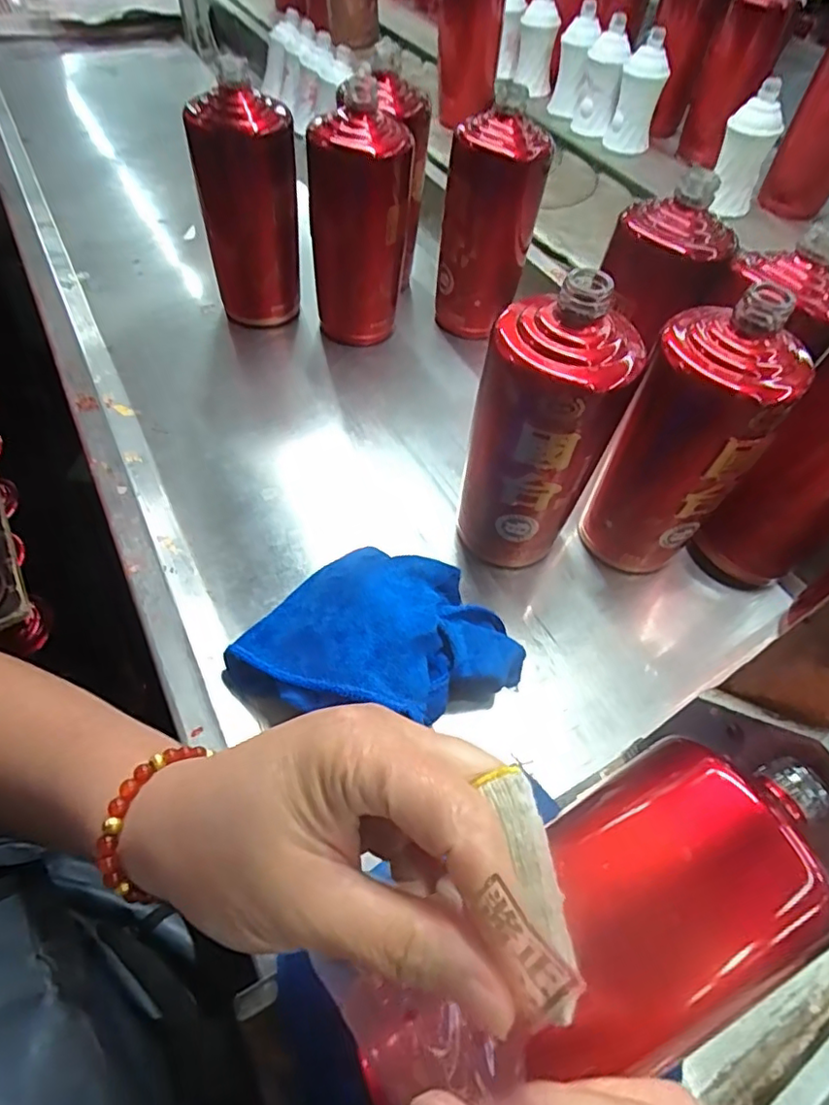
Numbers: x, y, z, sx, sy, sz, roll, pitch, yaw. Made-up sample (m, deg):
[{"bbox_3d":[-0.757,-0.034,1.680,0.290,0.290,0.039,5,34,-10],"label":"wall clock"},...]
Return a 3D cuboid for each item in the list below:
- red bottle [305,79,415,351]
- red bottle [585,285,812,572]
[{"bbox_3d":[-0.050,-0.293,0.536,0.092,0.204,0.082,-4,56,-5],"label":"red bottle"},{"bbox_3d":[0.167,-0.062,0.372,0.080,0.190,0.063,27,58,15],"label":"red bottle"}]

